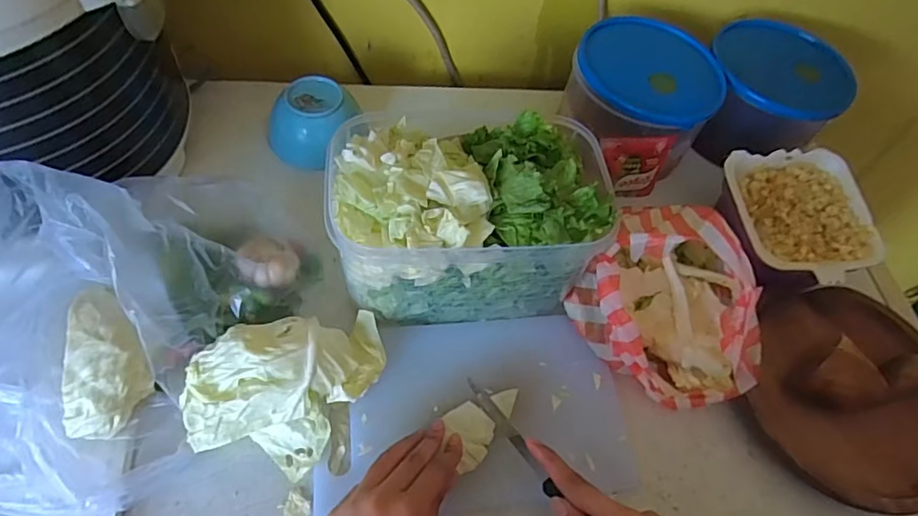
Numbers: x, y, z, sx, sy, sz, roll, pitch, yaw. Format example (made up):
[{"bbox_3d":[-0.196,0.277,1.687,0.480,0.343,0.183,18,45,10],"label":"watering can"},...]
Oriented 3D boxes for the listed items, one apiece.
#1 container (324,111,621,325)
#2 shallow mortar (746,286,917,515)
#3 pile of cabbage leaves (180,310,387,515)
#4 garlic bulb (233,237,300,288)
[{"bbox_3d":[0.007,-0.035,0.442,0.202,0.125,0.127,-3,57,-6],"label":"container"},{"bbox_3d":[0.333,0.105,0.444,0.171,0.051,0.181,2,57,-3],"label":"shallow mortar"},{"bbox_3d":[-0.131,0.090,0.407,0.118,0.057,0.142,24,58,11],"label":"pile of cabbage leaves"},{"bbox_3d":[-0.156,0.004,0.450,0.045,0.030,0.038,-23,61,-18],"label":"garlic bulb"}]

